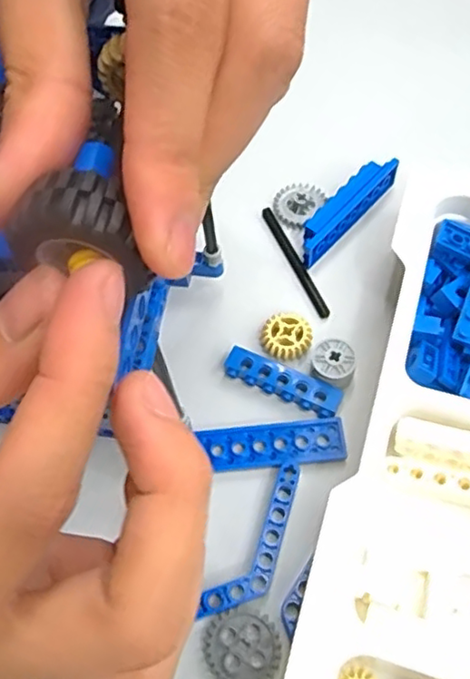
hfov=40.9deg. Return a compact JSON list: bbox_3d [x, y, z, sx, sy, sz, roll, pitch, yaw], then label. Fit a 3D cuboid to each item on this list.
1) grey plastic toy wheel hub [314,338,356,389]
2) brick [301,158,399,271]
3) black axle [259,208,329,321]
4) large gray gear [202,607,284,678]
[{"bbox_3d":[0.038,0.010,0.246,0.015,0.011,0.018,-4,62,1],"label":"grey plastic toy wheel hub"},{"bbox_3d":[0.049,-0.057,0.280,0.011,0.017,0.060,39,70,20],"label":"brick"},{"bbox_3d":[0.026,-0.034,0.277,0.006,0.004,0.060,-21,63,-8],"label":"black axle"},{"bbox_3d":[0.002,0.102,0.208,0.025,0.005,0.025,-1,62,2],"label":"large gray gear"}]

